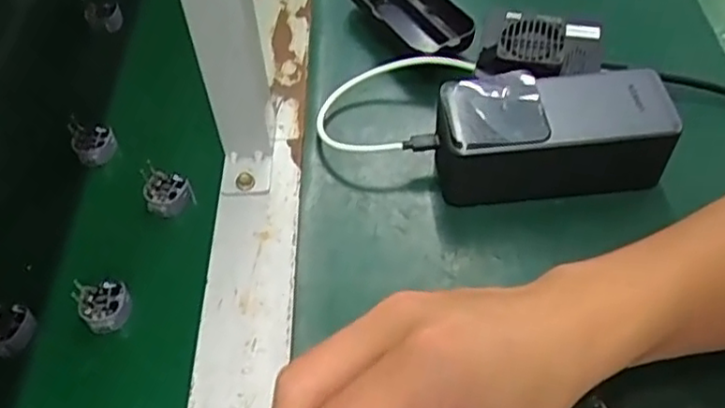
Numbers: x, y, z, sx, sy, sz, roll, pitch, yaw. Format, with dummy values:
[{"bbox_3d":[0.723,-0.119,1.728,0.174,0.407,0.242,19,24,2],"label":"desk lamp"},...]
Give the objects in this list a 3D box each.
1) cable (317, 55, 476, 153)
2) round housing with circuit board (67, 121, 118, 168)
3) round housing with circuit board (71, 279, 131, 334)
[{"bbox_3d":[0.018,-0.064,0.445,0.091,0.034,0.087,-1,53,2],"label":"cable"},{"bbox_3d":[-0.179,-0.041,0.453,0.028,0.018,0.026,-1,53,2],"label":"round housing with circuit board"},{"bbox_3d":[-0.144,0.054,0.378,0.032,0.013,0.027,36,62,26],"label":"round housing with circuit board"}]

